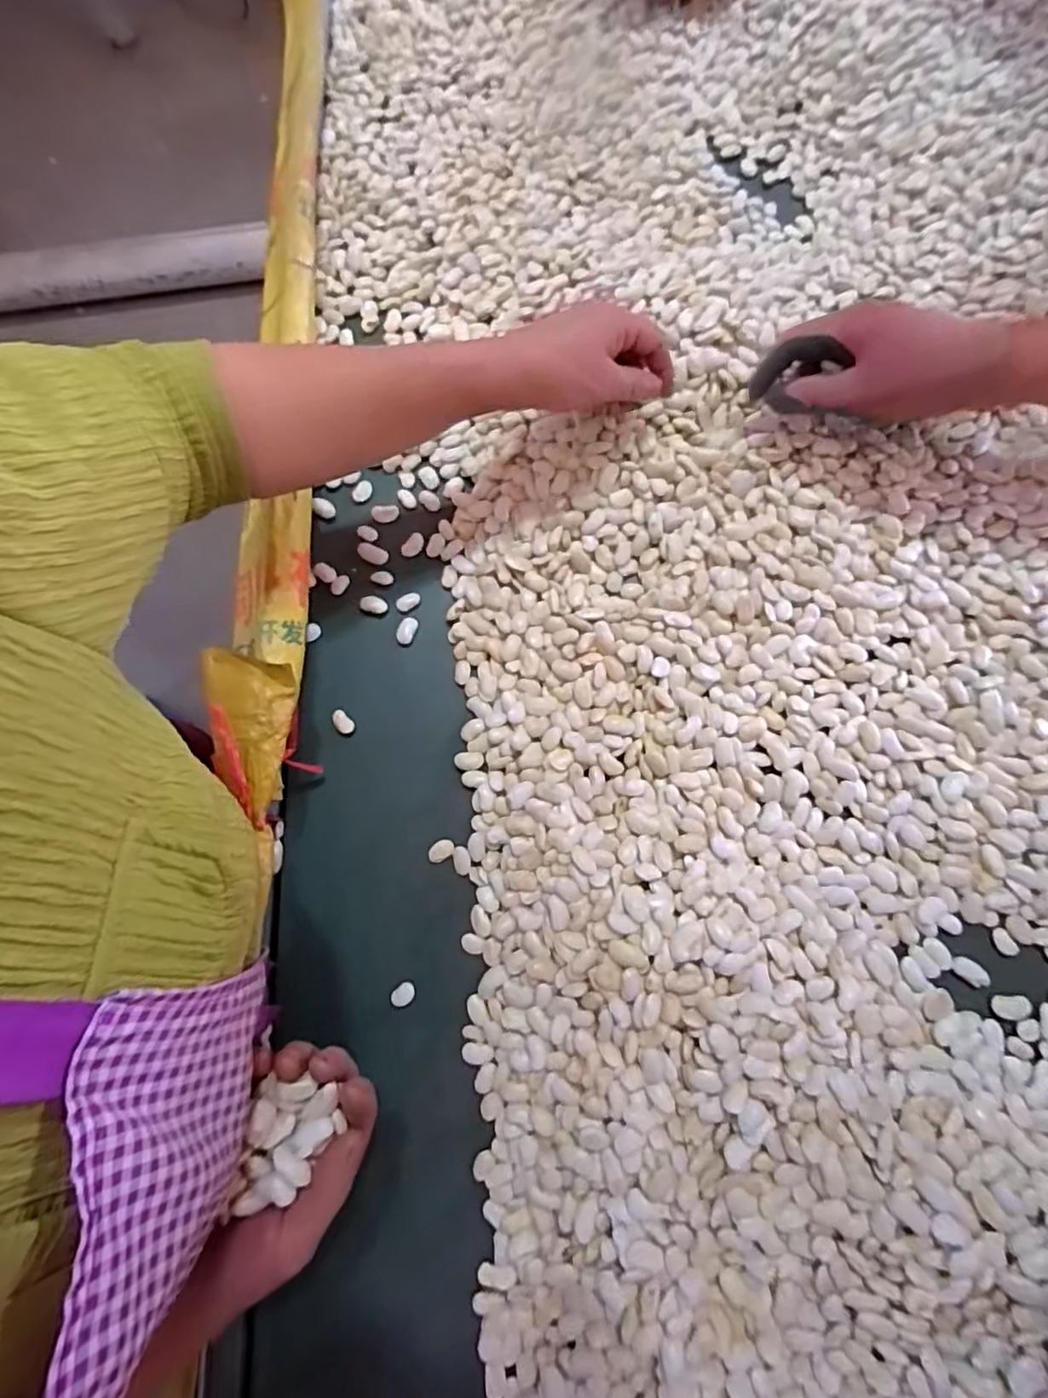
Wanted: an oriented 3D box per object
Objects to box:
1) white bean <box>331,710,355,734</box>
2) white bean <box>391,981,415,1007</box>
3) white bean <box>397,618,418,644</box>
[{"bbox_3d":[-0.129,0.017,0.444,0.011,0.004,0.018,-42,79,-9],"label":"white bean"},{"bbox_3d":[-0.077,0.188,0.397,0.016,0.004,0.012,-39,78,-9],"label":"white bean"},{"bbox_3d":[-0.087,-0.051,0.461,0.013,0.004,0.022,14,76,4],"label":"white bean"}]

